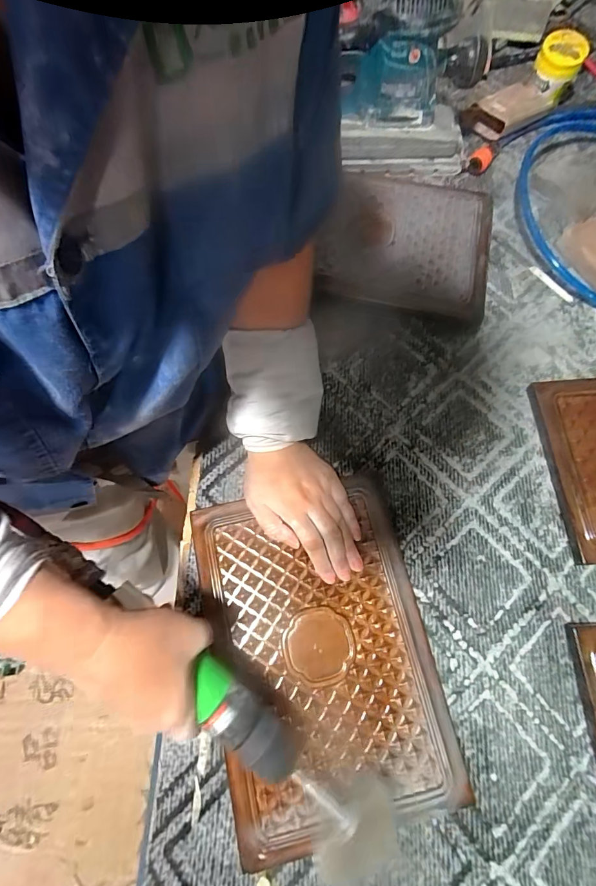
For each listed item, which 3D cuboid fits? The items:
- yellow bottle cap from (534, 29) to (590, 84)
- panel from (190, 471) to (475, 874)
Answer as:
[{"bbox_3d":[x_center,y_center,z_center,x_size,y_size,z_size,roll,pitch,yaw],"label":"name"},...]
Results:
[{"bbox_3d":[0.390,-0.572,0.598,0.066,0.035,0.060,0,71,1],"label":"yellow bottle cap"},{"bbox_3d":[0.021,0.197,0.395,0.209,0.019,0.305,-12,71,-3],"label":"panel"}]

